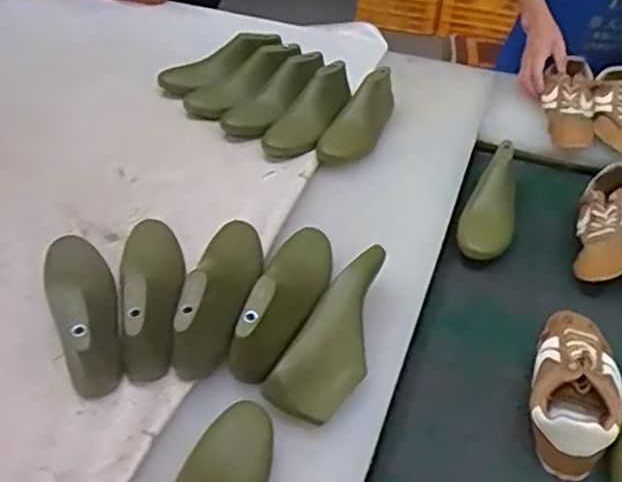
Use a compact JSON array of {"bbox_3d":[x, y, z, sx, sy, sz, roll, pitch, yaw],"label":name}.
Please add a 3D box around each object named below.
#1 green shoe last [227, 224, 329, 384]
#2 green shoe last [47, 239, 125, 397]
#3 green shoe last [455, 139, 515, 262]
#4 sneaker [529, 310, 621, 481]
[{"bbox_3d":[-0.030,0.054,0.815,0.080,0.073,0.249,10,44,11],"label":"green shoe last"},{"bbox_3d":[-0.278,0.068,0.797,0.076,0.088,0.249,-17,46,-17],"label":"green shoe last"},{"bbox_3d":[0.294,-0.068,1.046,0.080,0.074,0.232,15,45,15],"label":"green shoe last"},{"bbox_3d":[0.330,0.172,0.810,0.101,0.068,0.241,16,46,16],"label":"sneaker"}]

